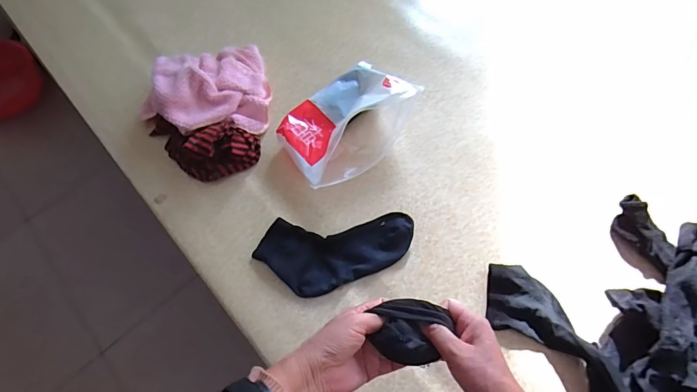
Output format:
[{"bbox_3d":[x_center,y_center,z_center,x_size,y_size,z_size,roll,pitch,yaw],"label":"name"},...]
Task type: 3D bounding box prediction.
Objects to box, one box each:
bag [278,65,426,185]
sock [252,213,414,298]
[{"bbox_3d":[-0.004,-0.127,0.689,0.230,0.080,0.159,-40,69,-16],"label":"bag"},{"bbox_3d":[-0.021,0.088,0.616,0.234,0.021,0.115,-3,64,1],"label":"sock"}]

